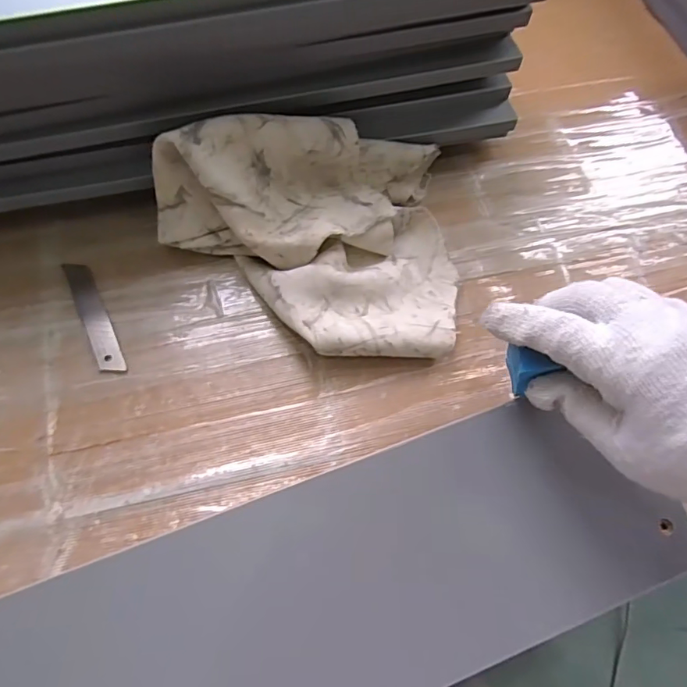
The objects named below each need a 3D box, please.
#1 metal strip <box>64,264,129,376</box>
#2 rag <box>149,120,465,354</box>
[{"bbox_3d":[-0.180,-0.020,0.346,0.017,0.005,0.099,-26,66,-13],"label":"metal strip"},{"bbox_3d":[-0.019,-0.068,0.332,0.213,0.082,0.166,-9,67,-6],"label":"rag"}]

